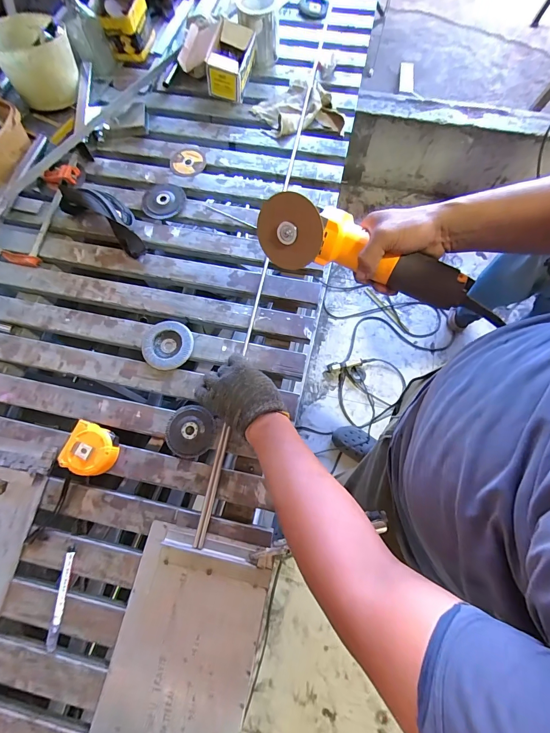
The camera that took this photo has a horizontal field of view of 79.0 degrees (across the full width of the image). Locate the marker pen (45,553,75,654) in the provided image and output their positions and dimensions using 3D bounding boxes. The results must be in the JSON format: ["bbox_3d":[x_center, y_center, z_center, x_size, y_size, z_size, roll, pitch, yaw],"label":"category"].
[{"bbox_3d":[-0.321,0.348,0.499,0.017,0.007,0.124,3,73,0],"label":"marker pen"}]

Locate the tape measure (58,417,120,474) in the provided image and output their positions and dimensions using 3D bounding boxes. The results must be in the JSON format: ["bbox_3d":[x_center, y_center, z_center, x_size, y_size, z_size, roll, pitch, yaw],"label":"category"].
[{"bbox_3d":[-0.302,0.138,0.549,0.083,0.042,0.081,24,74,7],"label":"tape measure"}]

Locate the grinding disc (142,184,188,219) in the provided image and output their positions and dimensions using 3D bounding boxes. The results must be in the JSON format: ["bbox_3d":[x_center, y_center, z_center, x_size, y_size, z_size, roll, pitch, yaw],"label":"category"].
[{"bbox_3d":[-0.240,-0.358,0.721,0.092,0.016,0.085,0,72,0],"label":"grinding disc"}]

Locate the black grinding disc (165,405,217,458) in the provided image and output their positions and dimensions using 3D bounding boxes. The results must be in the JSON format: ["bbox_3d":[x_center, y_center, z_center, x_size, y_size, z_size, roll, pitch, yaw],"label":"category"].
[{"bbox_3d":[-0.146,0.112,0.578,0.083,0.008,0.084,0,72,0],"label":"black grinding disc"}]

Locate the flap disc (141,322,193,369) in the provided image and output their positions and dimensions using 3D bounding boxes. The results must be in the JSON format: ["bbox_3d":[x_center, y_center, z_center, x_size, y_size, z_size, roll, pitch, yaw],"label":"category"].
[{"bbox_3d":[-0.199,-0.040,0.619,0.092,0.013,0.091,0,72,0],"label":"flap disc"}]

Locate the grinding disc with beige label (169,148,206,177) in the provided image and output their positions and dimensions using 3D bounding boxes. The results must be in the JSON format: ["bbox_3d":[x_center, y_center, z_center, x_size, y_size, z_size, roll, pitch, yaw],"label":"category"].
[{"bbox_3d":[-0.200,-0.468,0.759,0.081,0.008,0.075,0,72,0],"label":"grinding disc with beige label"}]

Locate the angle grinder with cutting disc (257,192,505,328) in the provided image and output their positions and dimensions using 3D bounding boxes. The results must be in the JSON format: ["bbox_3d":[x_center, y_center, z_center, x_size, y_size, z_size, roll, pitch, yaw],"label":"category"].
[{"bbox_3d":[0.124,-0.157,0.440,0.298,0.070,0.085,23,74,10],"label":"angle grinder with cutting disc"}]

